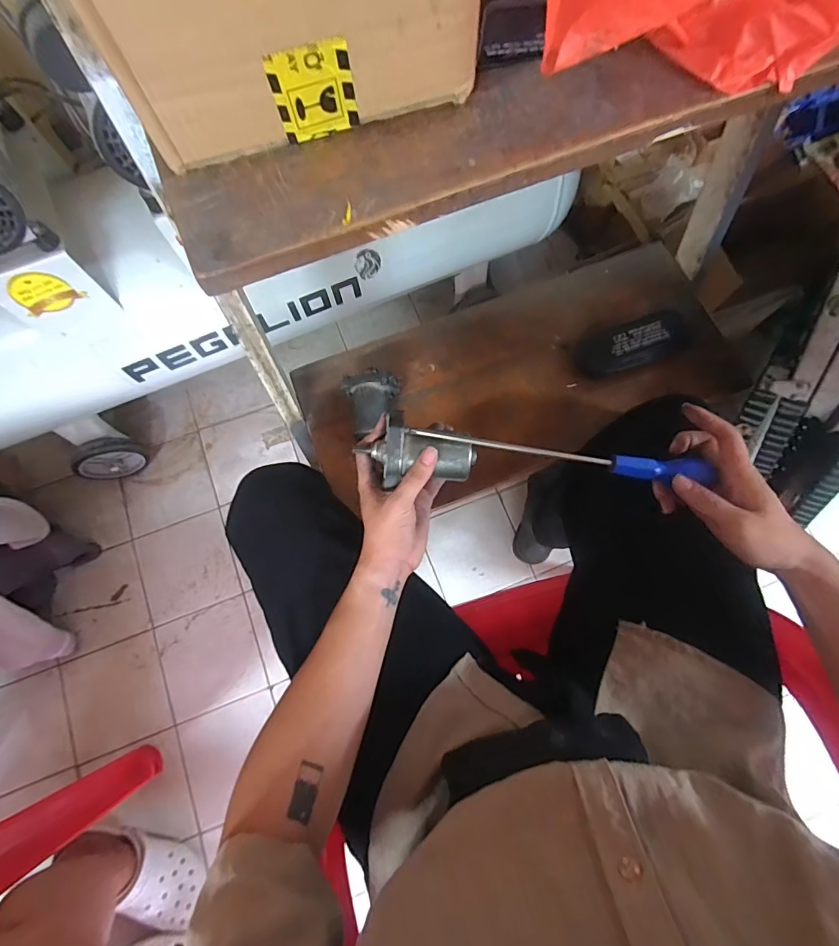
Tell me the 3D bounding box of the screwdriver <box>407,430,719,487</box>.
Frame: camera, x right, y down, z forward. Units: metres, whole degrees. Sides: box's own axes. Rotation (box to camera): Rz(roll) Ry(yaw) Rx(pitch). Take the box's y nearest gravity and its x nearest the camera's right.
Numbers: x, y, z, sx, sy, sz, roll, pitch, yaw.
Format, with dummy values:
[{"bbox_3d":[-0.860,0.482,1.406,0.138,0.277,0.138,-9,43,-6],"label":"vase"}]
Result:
[{"bbox_3d":[0.131,-0.020,0.438,0.275,0.023,0.029,9,75,6],"label":"screwdriver"}]

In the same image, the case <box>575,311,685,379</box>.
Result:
[{"bbox_3d":[0.307,-0.184,0.647,0.156,0.023,0.070,-21,76,-5],"label":"case"}]

